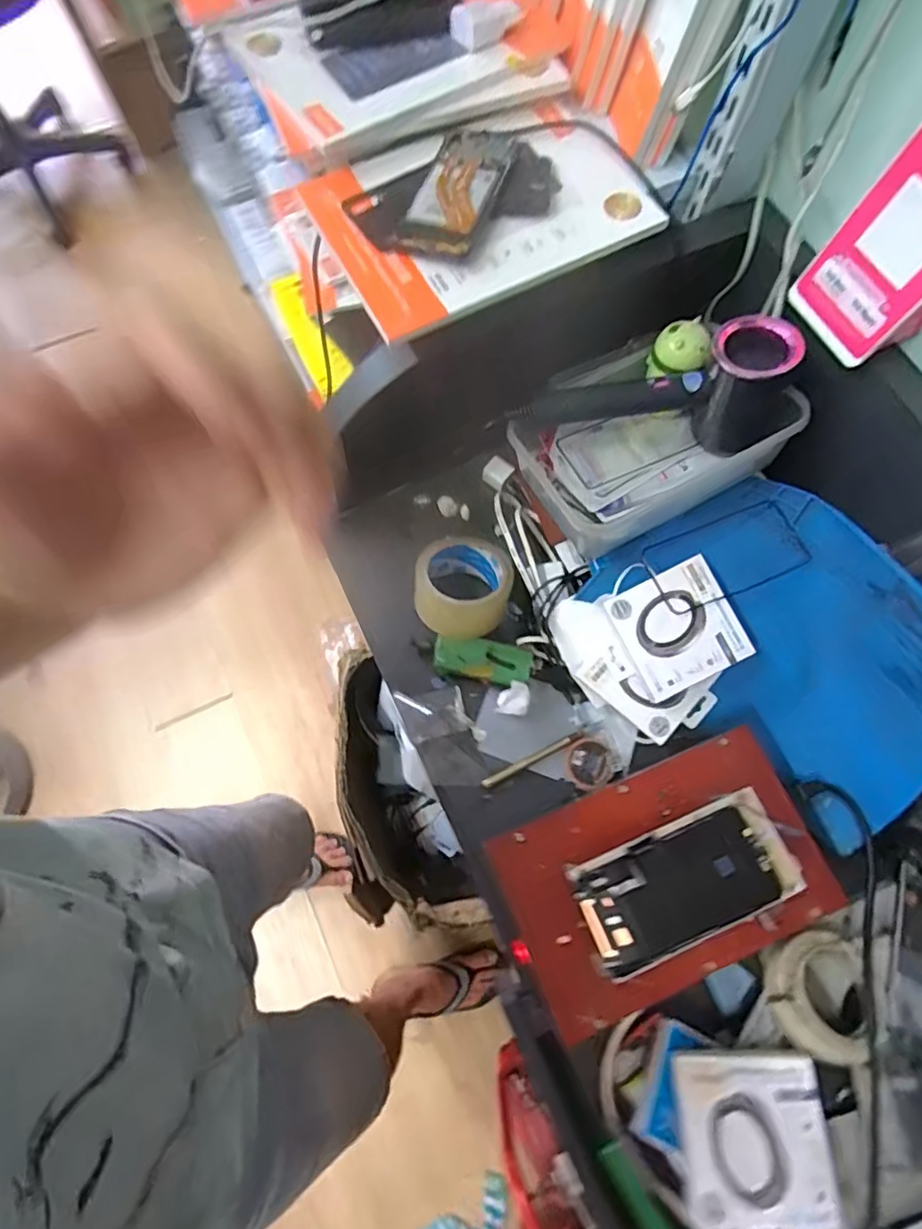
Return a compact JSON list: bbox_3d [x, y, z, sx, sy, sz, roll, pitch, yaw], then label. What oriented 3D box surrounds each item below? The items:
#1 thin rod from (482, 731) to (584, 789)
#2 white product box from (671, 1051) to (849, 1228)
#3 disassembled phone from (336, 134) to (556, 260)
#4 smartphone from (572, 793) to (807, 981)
[{"bbox_3d":[0.073,0.146,0.607,0.112,0.005,0.009,-26,74,-8],"label":"thin rod"},{"bbox_3d":[0.226,0.405,0.462,0.111,0.020,0.109,0,72,0],"label":"white product box"},{"bbox_3d":[-0.003,-0.361,0.525,0.165,0.023,0.118,-33,75,-10],"label":"disassembled phone"},{"bbox_3d":[0.169,0.200,0.450,0.160,0.011,0.080,-21,73,-7],"label":"smartphone"}]

